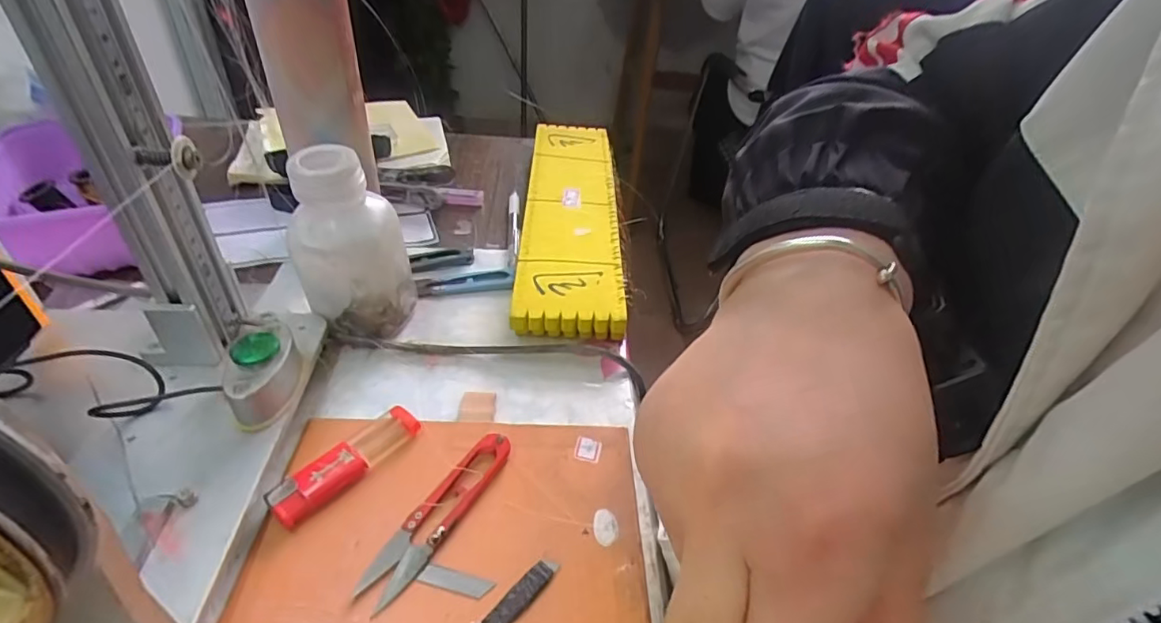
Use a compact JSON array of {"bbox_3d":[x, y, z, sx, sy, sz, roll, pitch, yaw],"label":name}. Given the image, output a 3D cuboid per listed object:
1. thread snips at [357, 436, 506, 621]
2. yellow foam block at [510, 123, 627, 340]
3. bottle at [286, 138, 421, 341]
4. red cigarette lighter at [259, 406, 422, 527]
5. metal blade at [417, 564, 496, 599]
[{"bbox_3d":[-0.070,0.100,0.278,0.022,0.010,0.100,24,42,20],"label":"thread snips"},{"bbox_3d":[-0.009,-0.089,0.506,0.081,0.034,0.331,4,39,-3],"label":"yellow foam block"},{"bbox_3d":[-0.145,-0.041,0.353,0.059,0.120,0.057,7,39,1],"label":"bottle"},{"bbox_3d":[-0.124,0.079,0.295,0.025,0.012,0.081,28,44,24],"label":"red cigarette lighter"},{"bbox_3d":[-0.058,0.125,0.256,0.033,0.004,0.009,12,39,7],"label":"metal blade"}]

